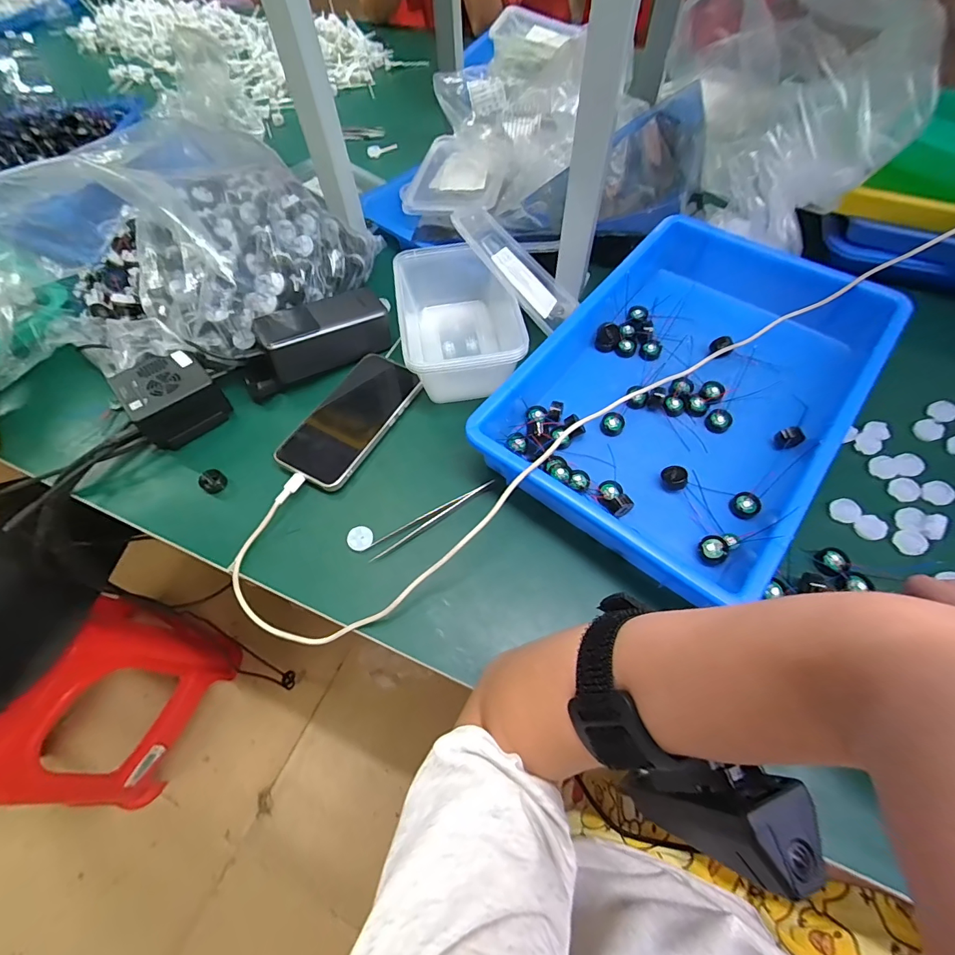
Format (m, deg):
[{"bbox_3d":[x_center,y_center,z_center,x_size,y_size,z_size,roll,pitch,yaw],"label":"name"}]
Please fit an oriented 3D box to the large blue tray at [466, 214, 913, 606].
[{"bbox_3d":[0.196,-0.090,0.411,0.243,0.068,0.372,35,67,20],"label":"large blue tray"}]

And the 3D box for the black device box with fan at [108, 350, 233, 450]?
[{"bbox_3d":[-0.300,-0.077,0.438,0.081,0.053,0.080,-38,66,-18],"label":"black device box with fan"}]

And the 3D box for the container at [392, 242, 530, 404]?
[{"bbox_3d":[-0.021,-0.161,0.461,0.111,0.072,0.163,-10,60,-4],"label":"container"}]

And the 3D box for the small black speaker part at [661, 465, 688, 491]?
[{"bbox_3d":[0.171,0.002,0.386,0.019,0.015,0.020,-1,60,2],"label":"small black speaker part"}]

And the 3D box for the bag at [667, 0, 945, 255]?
[{"bbox_3d":[0.295,-0.388,0.437,0.112,0.198,0.266,-8,60,-3],"label":"bag"}]

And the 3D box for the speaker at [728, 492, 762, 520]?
[{"bbox_3d":[0.226,0.024,0.372,0.022,0.010,0.022,-1,60,2],"label":"speaker"}]

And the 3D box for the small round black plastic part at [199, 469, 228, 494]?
[{"bbox_3d":[-0.249,0.004,0.415,0.018,0.013,0.022,33,67,19],"label":"small round black plastic part"}]

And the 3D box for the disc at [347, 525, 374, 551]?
[{"bbox_3d":[-0.100,0.052,0.377,0.021,0.004,0.020,2,76,-9],"label":"disc"}]

